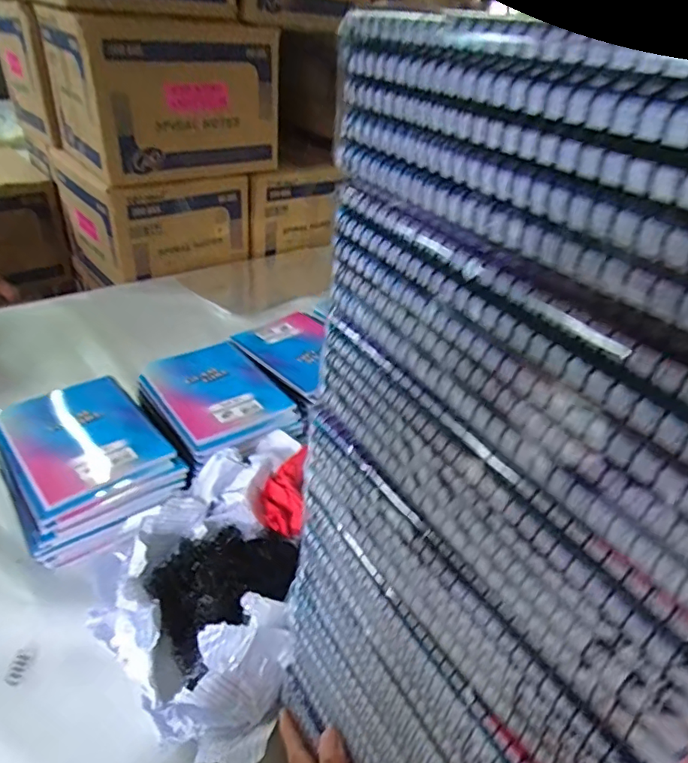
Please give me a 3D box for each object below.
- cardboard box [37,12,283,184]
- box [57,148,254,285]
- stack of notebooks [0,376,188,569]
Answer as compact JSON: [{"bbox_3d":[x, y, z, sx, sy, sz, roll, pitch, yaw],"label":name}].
[{"bbox_3d":[-0.430,-0.652,1.207,0.402,0.281,0.346,-15,41,-27],"label":"cardboard box"},{"bbox_3d":[-0.480,-0.421,1.352,0.342,0.240,0.399,-19,43,-31],"label":"box"},{"bbox_3d":[-0.313,0.103,0.661,0.169,0.121,0.190,-21,44,-33],"label":"stack of notebooks"}]

